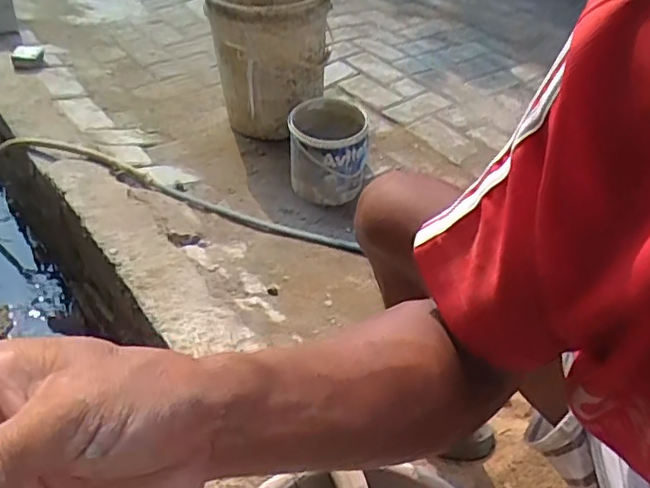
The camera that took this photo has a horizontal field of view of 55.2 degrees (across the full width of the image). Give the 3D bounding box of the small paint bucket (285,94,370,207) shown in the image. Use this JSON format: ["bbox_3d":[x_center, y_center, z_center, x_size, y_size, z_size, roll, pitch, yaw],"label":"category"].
[{"bbox_3d":[0.005,-0.214,1.463,0.180,0.197,0.187,1,41,-3],"label":"small paint bucket"}]

